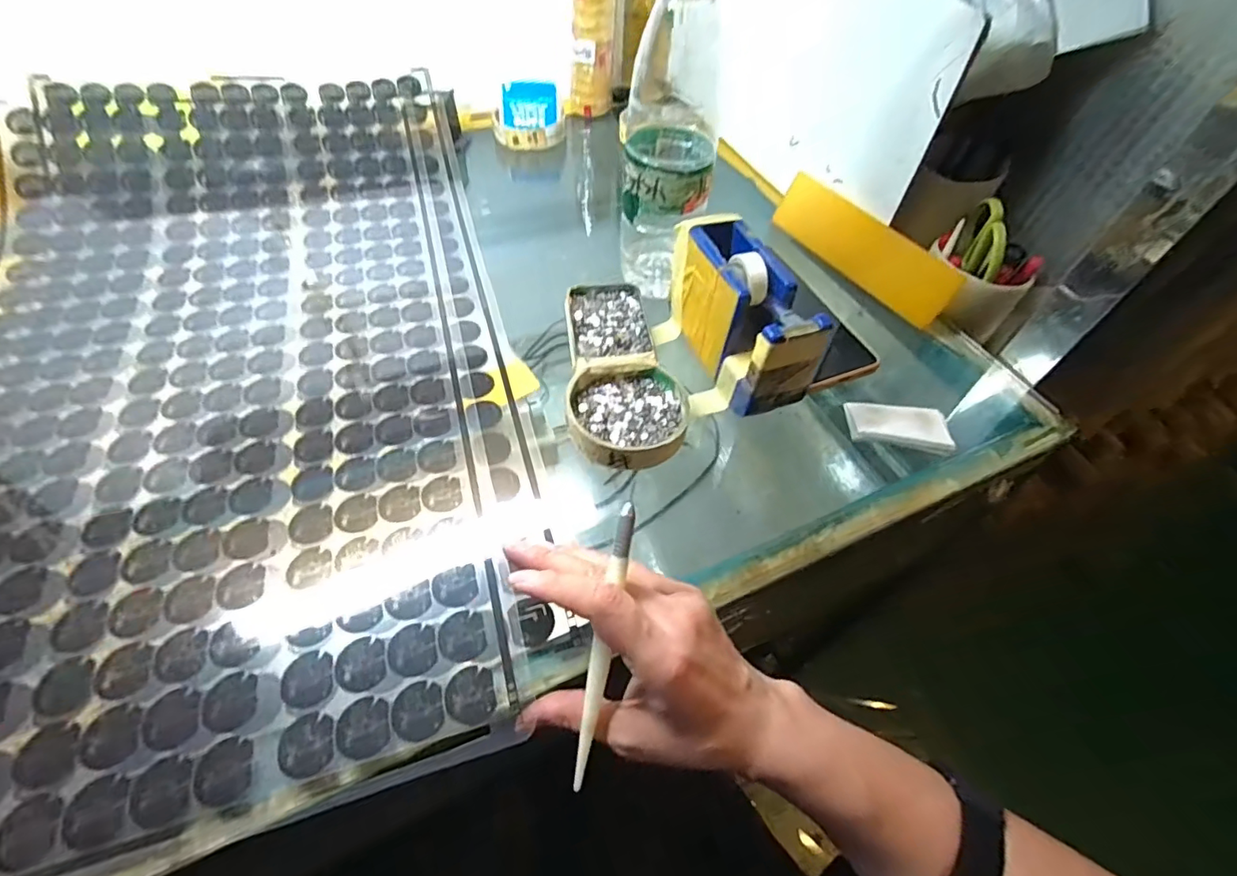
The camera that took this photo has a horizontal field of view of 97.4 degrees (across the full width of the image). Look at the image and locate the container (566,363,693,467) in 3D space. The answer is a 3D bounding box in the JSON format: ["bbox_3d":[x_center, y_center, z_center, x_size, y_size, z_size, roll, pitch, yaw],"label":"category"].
[{"bbox_3d":[0.008,-0.015,0.366,0.082,0.023,0.080,2,53,-2],"label":"container"}]

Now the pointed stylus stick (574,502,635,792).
[{"bbox_3d":[-0.007,0.098,0.254,0.010,0.006,0.137,10,94,4],"label":"pointed stylus stick"}]

